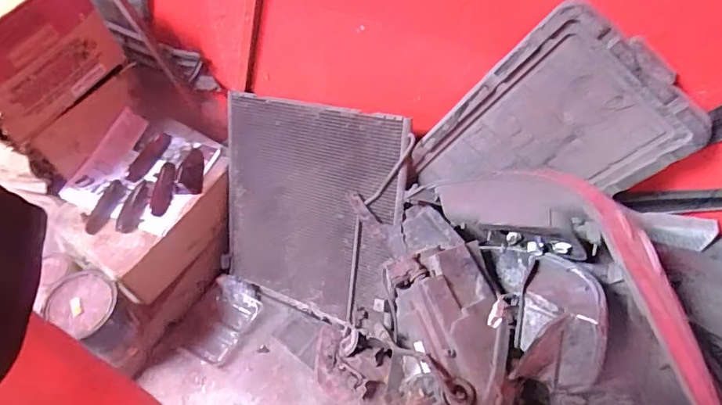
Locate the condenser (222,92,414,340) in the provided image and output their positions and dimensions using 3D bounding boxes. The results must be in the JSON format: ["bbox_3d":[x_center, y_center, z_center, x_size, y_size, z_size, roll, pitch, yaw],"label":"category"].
[{"bbox_3d":[-0.151,0.034,1.220,0.539,0.549,0.034,17,19,36],"label":"condenser"}]

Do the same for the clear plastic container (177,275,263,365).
[{"bbox_3d":[-0.393,0.325,1.376,0.175,0.062,0.226,20,51,16],"label":"clear plastic container"}]

